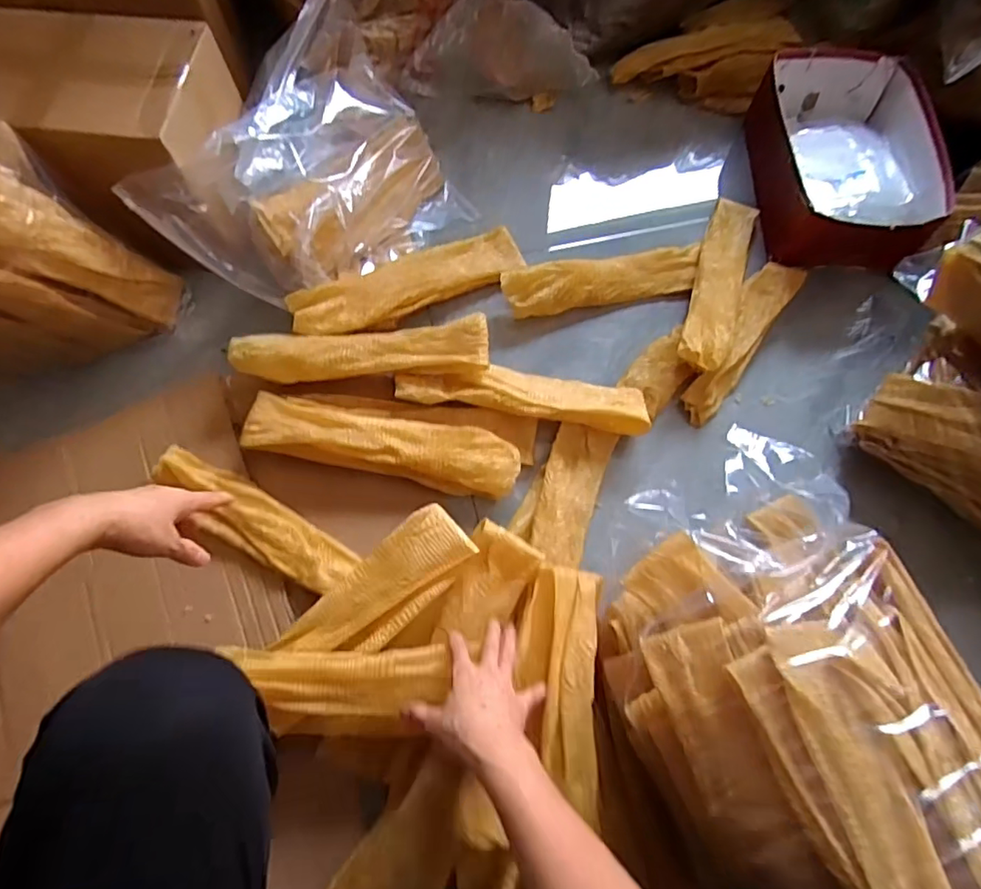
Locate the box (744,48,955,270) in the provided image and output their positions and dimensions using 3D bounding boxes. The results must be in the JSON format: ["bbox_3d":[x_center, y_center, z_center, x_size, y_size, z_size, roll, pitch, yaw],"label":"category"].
[{"bbox_3d":[0.547,-0.439,0.890,0.244,0.104,0.350,5,68,1],"label":"box"}]

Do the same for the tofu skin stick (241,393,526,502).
[{"bbox_3d":[-0.135,0.000,0.720,0.336,0.046,0.081,8,68,3],"label":"tofu skin stick"}]

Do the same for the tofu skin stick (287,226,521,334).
[{"bbox_3d":[-0.113,-0.234,0.811,0.344,0.049,0.086,-25,70,-10],"label":"tofu skin stick"}]

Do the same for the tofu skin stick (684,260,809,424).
[{"bbox_3d":[0.350,-0.153,0.808,0.070,0.030,0.294,34,72,12],"label":"tofu skin stick"}]

